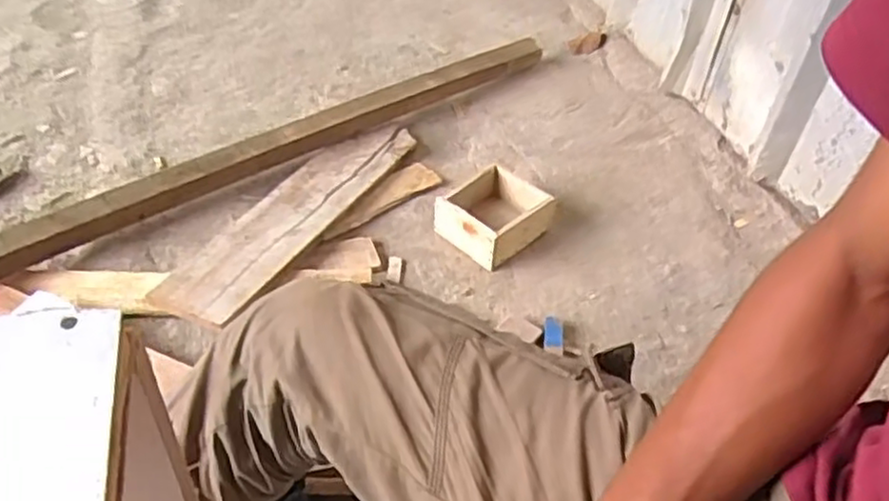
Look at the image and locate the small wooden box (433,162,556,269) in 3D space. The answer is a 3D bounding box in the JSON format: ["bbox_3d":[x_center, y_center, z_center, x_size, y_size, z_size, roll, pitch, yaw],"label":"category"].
[{"bbox_3d":[0.072,-0.053,1.100,0.129,0.069,0.136,35,51,28],"label":"small wooden box"}]

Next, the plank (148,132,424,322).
[{"bbox_3d":[-0.223,-0.068,1.103,0.145,0.025,0.510,19,40,17],"label":"plank"}]

